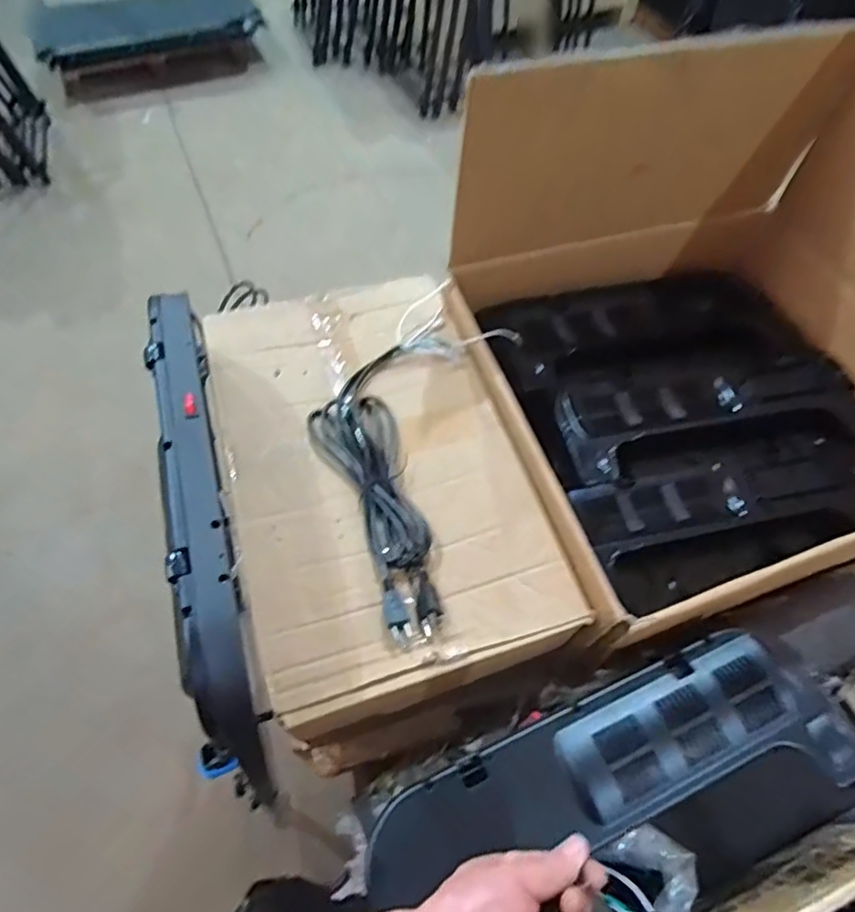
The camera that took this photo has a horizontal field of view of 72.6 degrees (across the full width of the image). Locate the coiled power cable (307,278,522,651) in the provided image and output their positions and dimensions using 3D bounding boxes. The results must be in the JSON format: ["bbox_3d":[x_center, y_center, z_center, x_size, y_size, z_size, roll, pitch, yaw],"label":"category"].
[{"bbox_3d":[-0.036,-0.022,0.716,0.223,0.035,0.460,15,59,7],"label":"coiled power cable"}]

